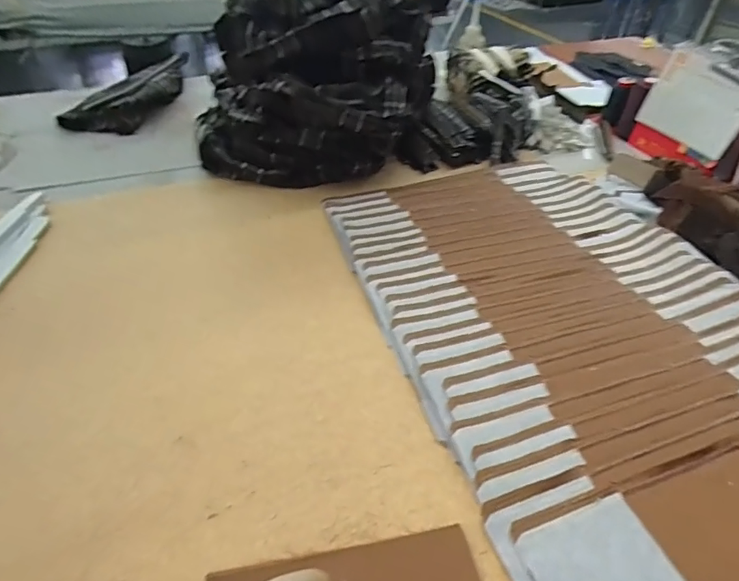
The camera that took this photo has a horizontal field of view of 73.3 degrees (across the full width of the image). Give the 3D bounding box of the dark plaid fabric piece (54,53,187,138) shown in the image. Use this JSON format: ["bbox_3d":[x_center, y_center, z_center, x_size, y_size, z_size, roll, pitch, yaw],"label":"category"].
[{"bbox_3d":[-0.468,-0.392,1.001,0.138,0.057,0.325,10,43,7],"label":"dark plaid fabric piece"}]

